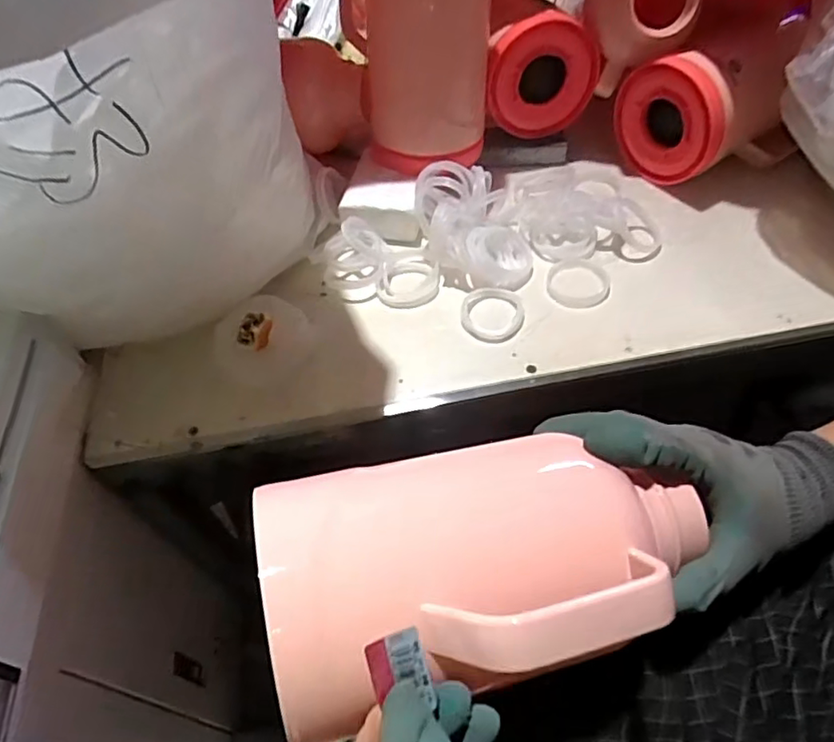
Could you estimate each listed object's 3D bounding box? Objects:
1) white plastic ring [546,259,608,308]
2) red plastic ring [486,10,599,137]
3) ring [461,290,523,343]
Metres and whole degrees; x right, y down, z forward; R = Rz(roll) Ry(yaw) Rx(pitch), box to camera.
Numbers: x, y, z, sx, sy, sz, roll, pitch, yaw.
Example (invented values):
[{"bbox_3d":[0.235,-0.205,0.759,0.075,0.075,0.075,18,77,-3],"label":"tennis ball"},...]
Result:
[{"bbox_3d":[0.174,-0.095,0.655,0.066,0.004,0.071,-3,53,4],"label":"white plastic ring"},{"bbox_3d":[0.162,-0.388,0.792,0.162,0.143,0.045,-50,44,4],"label":"red plastic ring"},{"bbox_3d":[0.080,-0.060,0.633,0.066,0.007,0.070,-3,53,4],"label":"ring"}]

